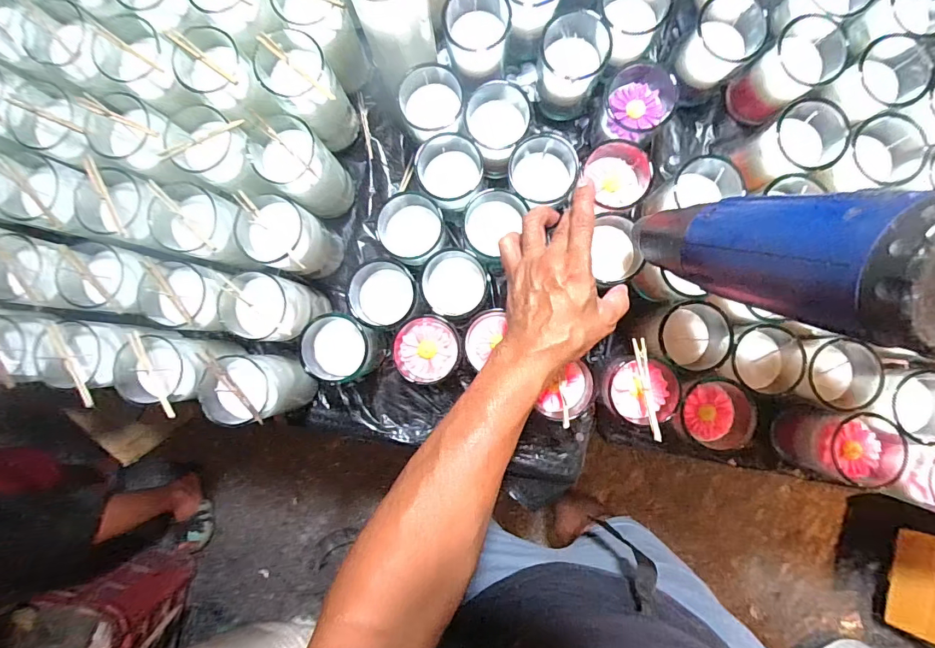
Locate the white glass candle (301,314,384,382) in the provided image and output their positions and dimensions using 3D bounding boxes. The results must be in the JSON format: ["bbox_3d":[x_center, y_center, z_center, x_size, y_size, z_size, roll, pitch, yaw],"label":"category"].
[{"bbox_3d":[-0.134,0.029,0.494,0.074,0.093,0.075,4,88,2],"label":"white glass candle"}]

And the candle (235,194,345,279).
[{"bbox_3d":[-0.193,-0.090,0.482,0.079,0.121,0.065,11,88,2],"label":"candle"}]

